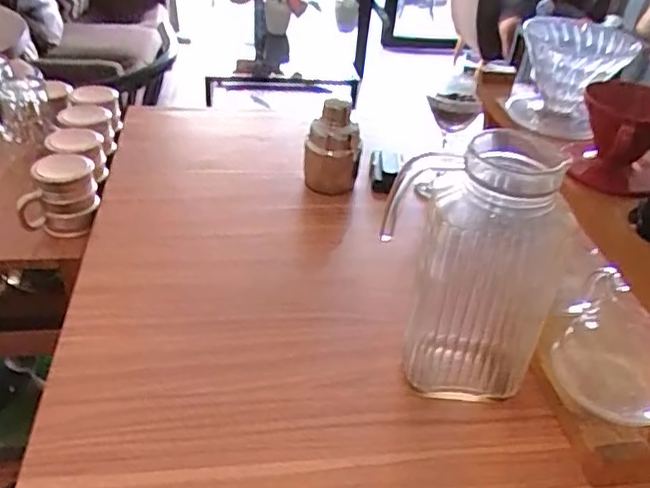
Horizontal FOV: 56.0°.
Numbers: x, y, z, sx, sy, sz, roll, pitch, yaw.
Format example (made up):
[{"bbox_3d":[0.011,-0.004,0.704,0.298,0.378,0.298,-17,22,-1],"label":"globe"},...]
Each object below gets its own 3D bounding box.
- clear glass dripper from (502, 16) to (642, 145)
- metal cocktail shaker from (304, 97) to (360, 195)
[{"bbox_3d":[0.245,-0.166,0.623,0.102,0.105,0.132,17,38,17],"label":"clear glass dripper"},{"bbox_3d":[0.012,-0.131,0.859,0.069,0.143,0.078,-2,37,-9],"label":"metal cocktail shaker"}]

